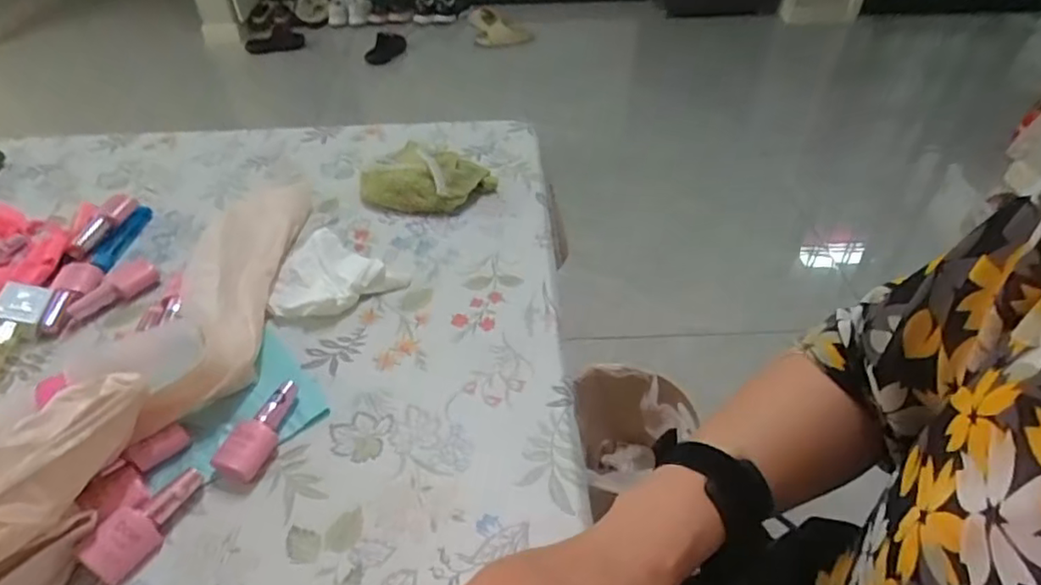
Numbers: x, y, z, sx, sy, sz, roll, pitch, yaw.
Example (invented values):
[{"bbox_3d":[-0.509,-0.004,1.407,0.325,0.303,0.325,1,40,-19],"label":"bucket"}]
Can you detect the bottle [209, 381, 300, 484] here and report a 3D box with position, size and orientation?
[{"bbox_3d":[-0.175,0.093,0.404,0.029,0.021,0.071,16,46,16],"label":"bottle"}]

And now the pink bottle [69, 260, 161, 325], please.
[{"bbox_3d":[-0.347,-0.002,0.506,0.017,0.021,0.070,32,53,30],"label":"pink bottle"}]

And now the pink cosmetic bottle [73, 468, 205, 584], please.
[{"bbox_3d":[-0.227,0.138,0.359,0.030,0.021,0.069,14,46,15],"label":"pink cosmetic bottle"}]

